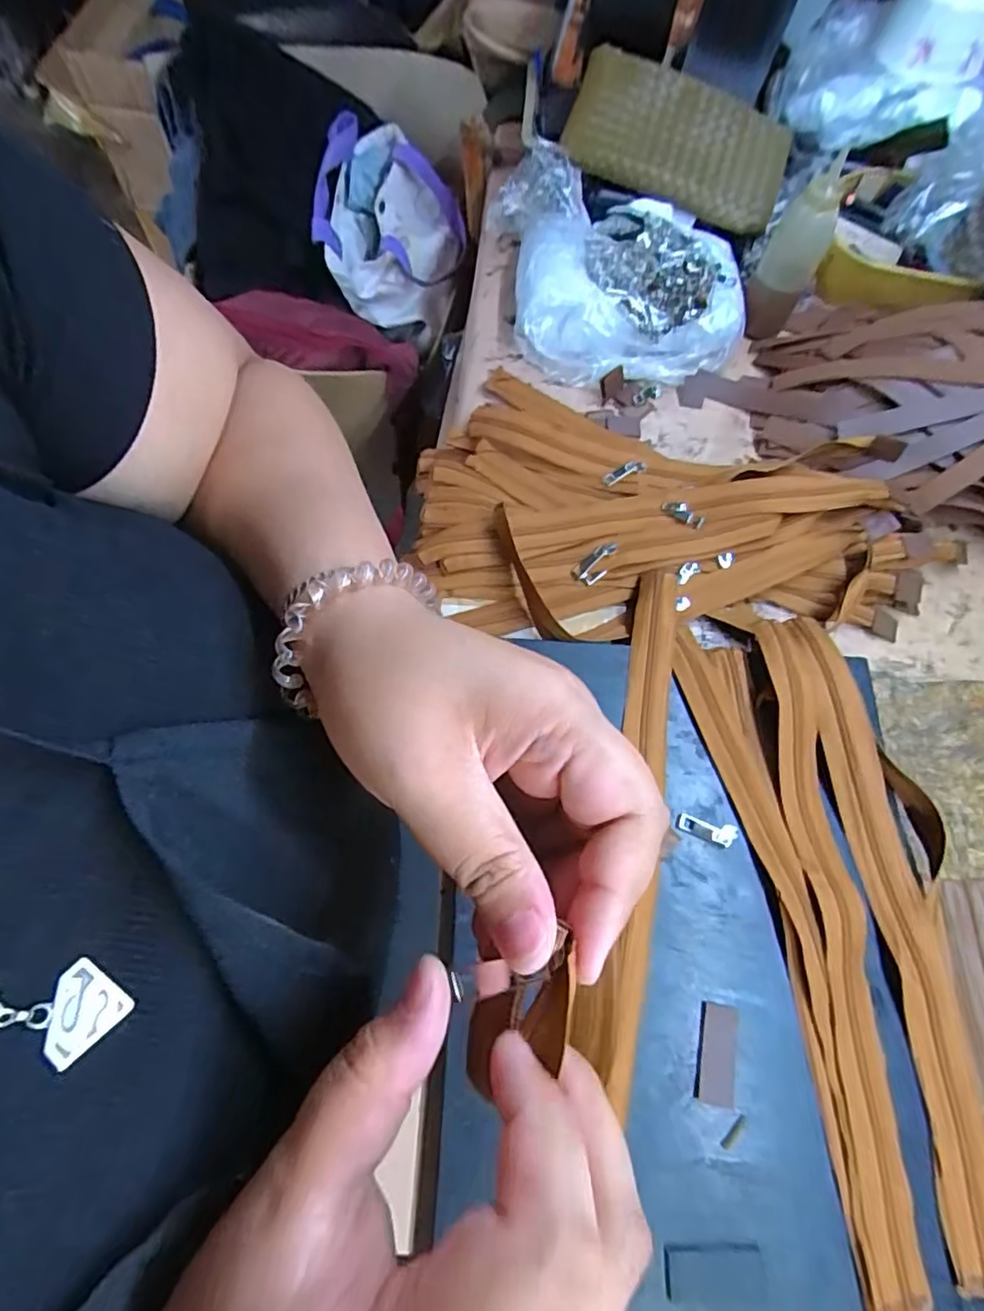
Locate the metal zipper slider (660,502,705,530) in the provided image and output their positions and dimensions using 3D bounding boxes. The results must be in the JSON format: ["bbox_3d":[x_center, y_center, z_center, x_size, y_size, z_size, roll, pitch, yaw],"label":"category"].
[{"bbox_3d":[0.154,-0.114,0.482,0.035,0.010,0.014,38,71,12],"label":"metal zipper slider"}]

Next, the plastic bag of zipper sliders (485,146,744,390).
[{"bbox_3d":[0.121,-0.362,0.552,0.212,0.080,0.216,-13,70,-8],"label":"plastic bag of zipper sliders"}]

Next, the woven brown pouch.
[{"bbox_3d":[0.175,-0.483,0.560,0.209,0.064,0.110,15,68,3],"label":"woven brown pouch"}]

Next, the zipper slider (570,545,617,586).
[{"bbox_3d":[0.083,-0.073,0.474,0.019,0.005,0.041,42,88,13],"label":"zipper slider"}]

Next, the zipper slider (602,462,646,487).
[{"bbox_3d":[0.113,-0.156,0.506,0.038,0.005,0.014,-24,71,3],"label":"zipper slider"}]

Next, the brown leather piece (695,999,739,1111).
[{"bbox_3d":[0.130,0.229,0.342,0.022,0.004,0.049,12,68,2],"label":"brown leather piece"}]

